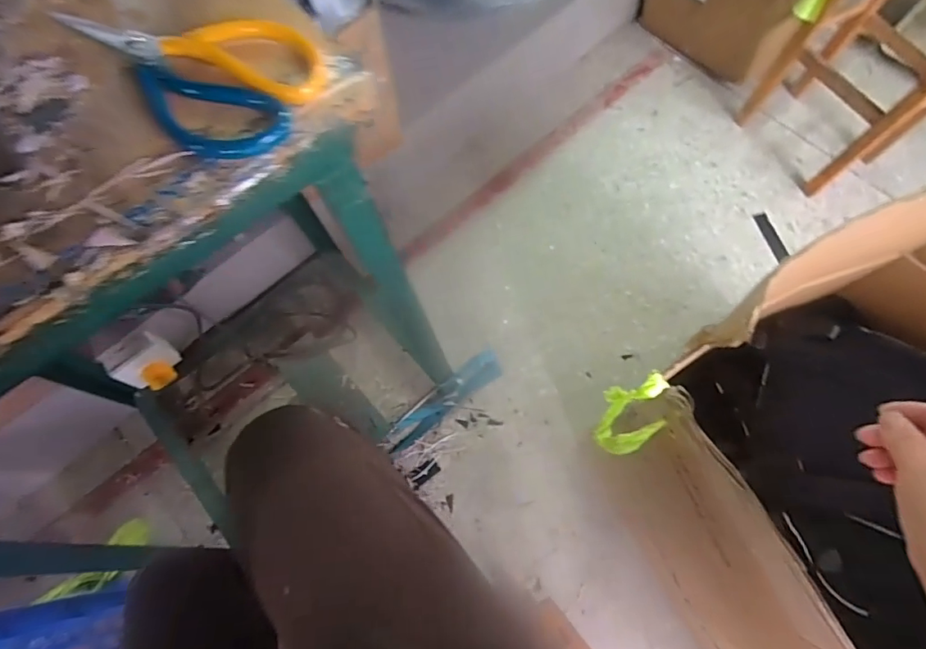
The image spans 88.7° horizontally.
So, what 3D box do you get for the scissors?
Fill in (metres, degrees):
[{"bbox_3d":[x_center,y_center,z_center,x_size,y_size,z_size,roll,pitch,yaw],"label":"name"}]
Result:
[{"bbox_3d":[-0.172,-0.162,0.297,0.166,0.014,0.097,26,72,10],"label":"scissors"}]

